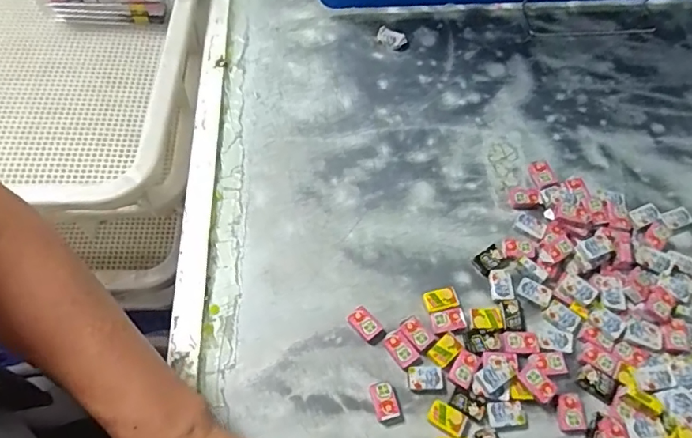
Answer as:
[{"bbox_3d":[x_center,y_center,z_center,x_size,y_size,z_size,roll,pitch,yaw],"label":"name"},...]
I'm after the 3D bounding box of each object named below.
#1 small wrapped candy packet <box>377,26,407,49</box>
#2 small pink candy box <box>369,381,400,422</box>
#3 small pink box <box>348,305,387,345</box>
[{"bbox_3d":[0.049,-0.196,0.556,0.032,0.008,0.019,21,63,9],"label":"small wrapped candy packet"},{"bbox_3d":[0.029,0.136,0.384,0.018,0.009,0.026,-13,63,-9],"label":"small pink candy box"},{"bbox_3d":[0.016,0.085,0.407,0.017,0.008,0.030,-38,69,-19],"label":"small pink box"}]

